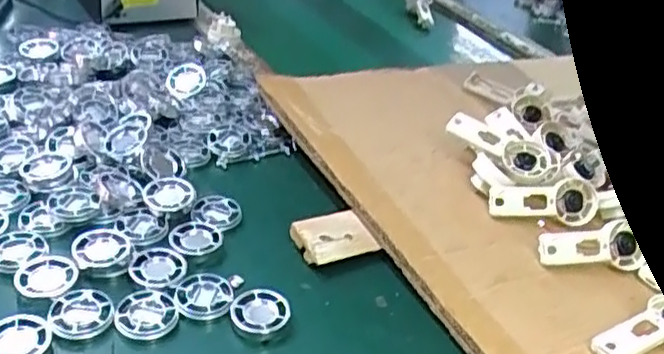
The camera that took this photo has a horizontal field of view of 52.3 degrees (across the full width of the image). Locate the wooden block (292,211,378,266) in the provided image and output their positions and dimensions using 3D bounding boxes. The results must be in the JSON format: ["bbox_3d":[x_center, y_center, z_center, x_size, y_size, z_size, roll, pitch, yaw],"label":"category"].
[{"bbox_3d":[0.000,0.048,0.524,0.055,0.014,0.043,-12,38,-26],"label":"wooden block"}]

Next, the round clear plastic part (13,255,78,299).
[{"bbox_3d":[-0.190,0.066,0.452,0.039,0.004,0.037,5,34,-3],"label":"round clear plastic part"}]

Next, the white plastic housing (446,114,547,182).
[{"bbox_3d":[0.149,-0.028,0.600,0.047,0.022,0.095,-35,62,-30],"label":"white plastic housing"}]

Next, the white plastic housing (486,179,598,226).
[{"bbox_3d":[0.179,0.020,0.574,0.097,0.038,0.016,3,-7,-13],"label":"white plastic housing"}]

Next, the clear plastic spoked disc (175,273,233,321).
[{"bbox_3d":[-0.087,0.080,0.460,0.037,0.004,0.035,5,34,-3],"label":"clear plastic spoked disc"}]

